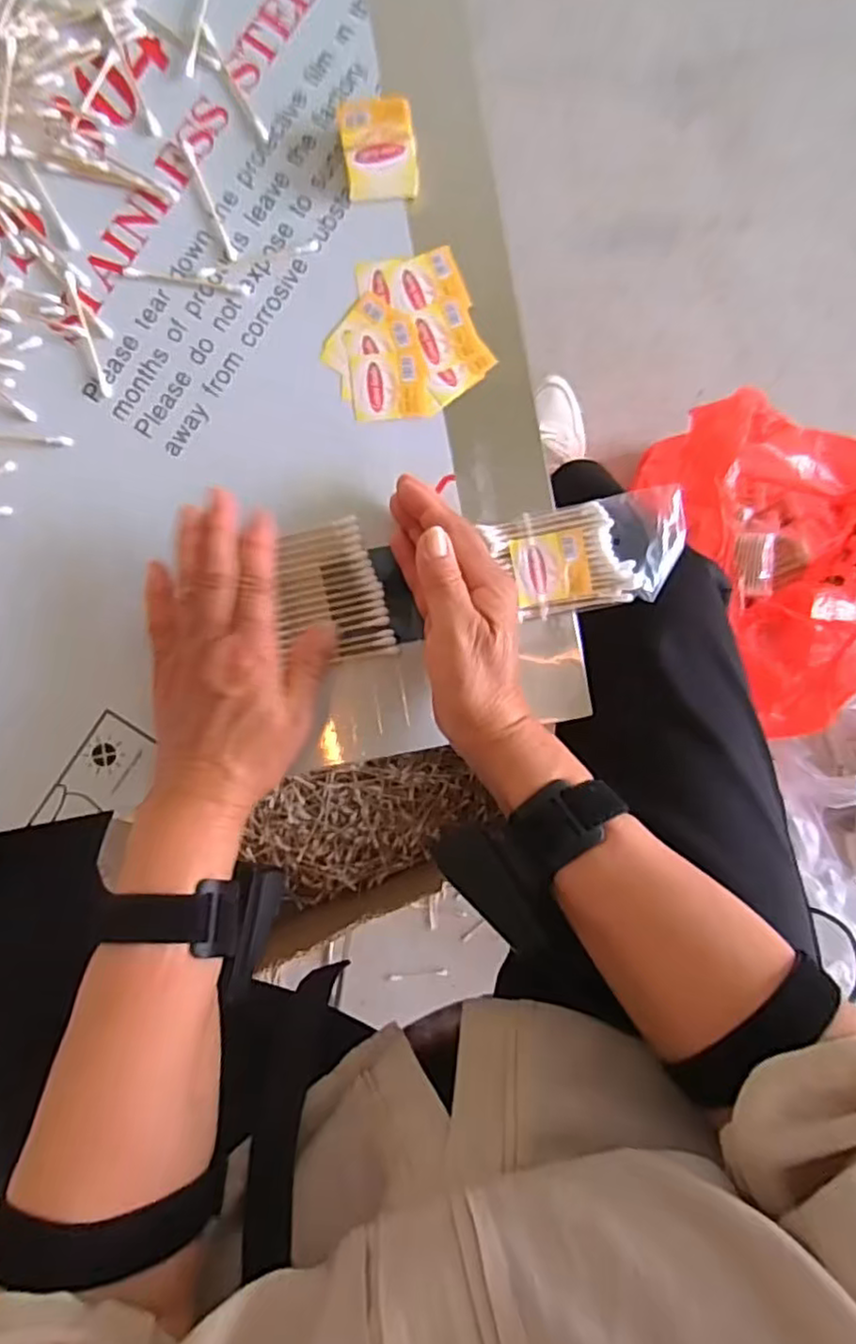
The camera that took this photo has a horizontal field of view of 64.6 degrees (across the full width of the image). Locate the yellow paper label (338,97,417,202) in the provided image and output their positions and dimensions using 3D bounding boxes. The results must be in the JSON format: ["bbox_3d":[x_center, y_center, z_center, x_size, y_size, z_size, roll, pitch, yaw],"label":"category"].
[{"bbox_3d":[-0.028,-0.303,0.394,0.041,0.021,0.046,-10,91,-3],"label":"yellow paper label"}]

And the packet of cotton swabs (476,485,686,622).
[{"bbox_3d":[0.098,-0.070,0.403,0.113,0.012,0.061,-13,91,-3],"label":"packet of cotton swabs"}]

